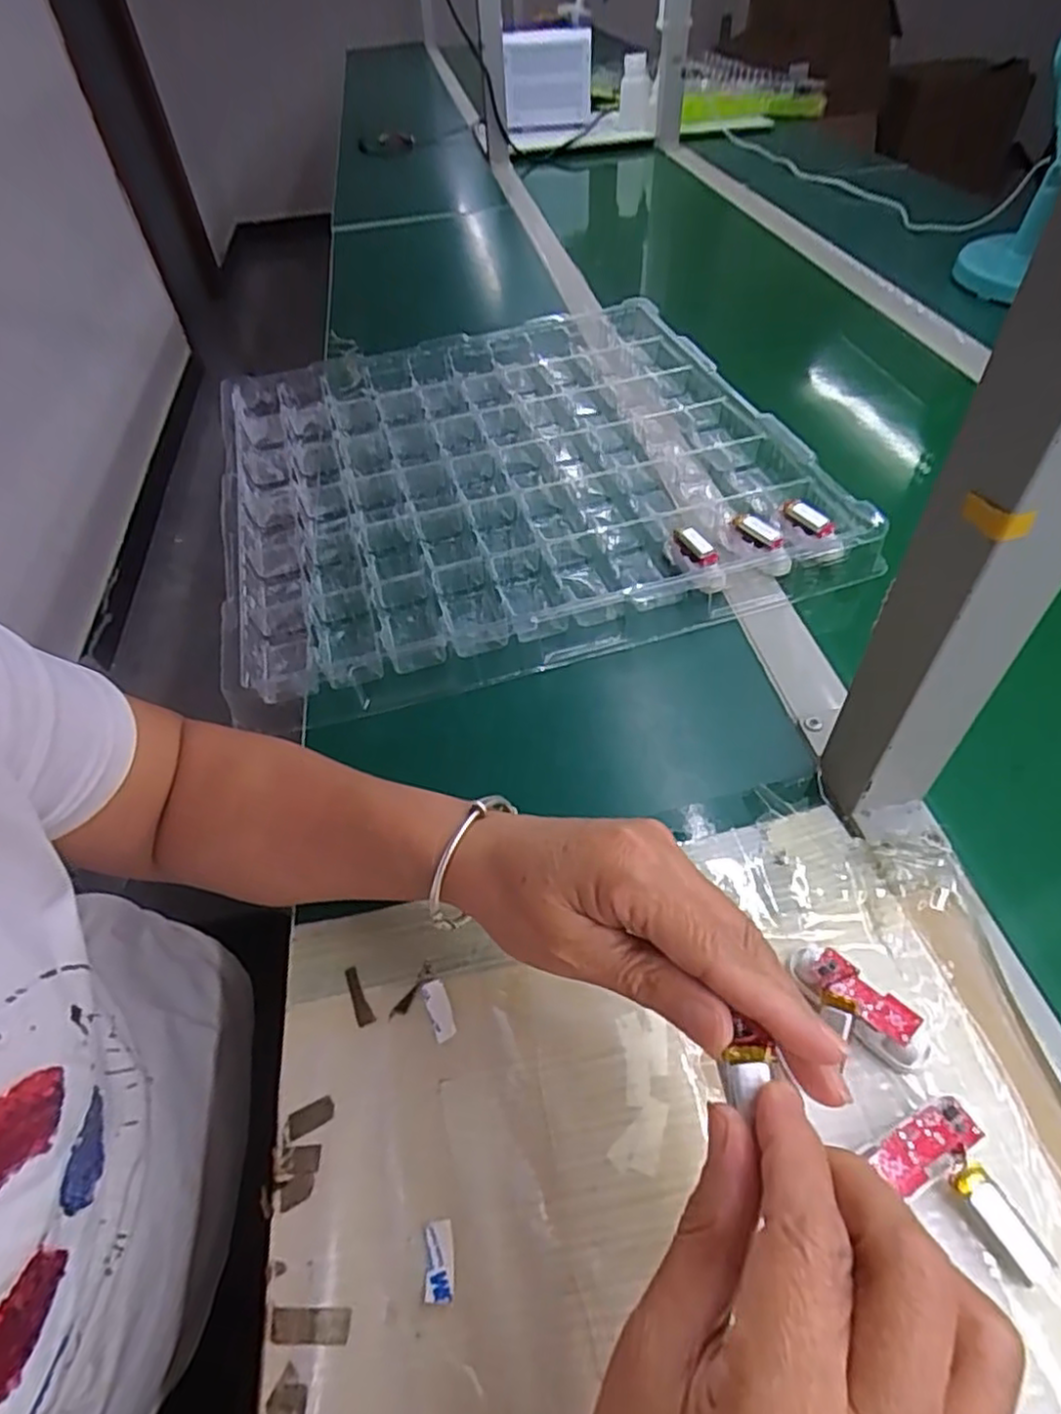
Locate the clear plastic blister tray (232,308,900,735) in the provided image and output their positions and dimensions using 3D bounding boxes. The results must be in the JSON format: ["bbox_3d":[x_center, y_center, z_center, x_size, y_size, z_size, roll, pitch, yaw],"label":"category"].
[{"bbox_3d":[-0.027,-0.216,0.605,0.466,0.039,0.488,-14,50,-8],"label":"clear plastic blister tray"}]

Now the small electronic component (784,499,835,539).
[{"bbox_3d":[0.205,-0.139,0.504,0.014,0.011,0.046,-23,51,-15],"label":"small electronic component"}]

